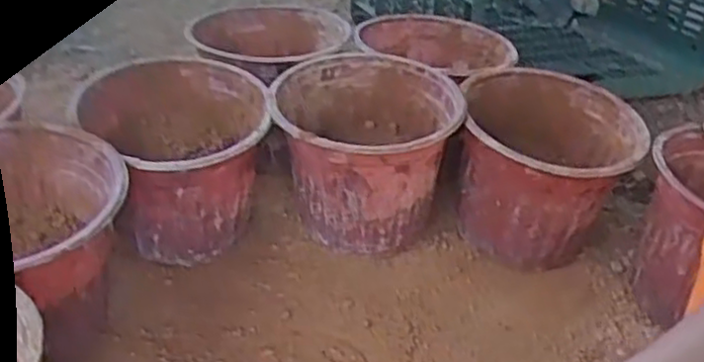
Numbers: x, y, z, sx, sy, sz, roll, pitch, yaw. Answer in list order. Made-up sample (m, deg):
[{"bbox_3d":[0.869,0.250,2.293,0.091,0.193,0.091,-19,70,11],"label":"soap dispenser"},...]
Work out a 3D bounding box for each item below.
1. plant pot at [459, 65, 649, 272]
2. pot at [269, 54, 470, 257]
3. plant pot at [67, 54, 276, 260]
[{"bbox_3d":[0.179,0.000,0.702,0.155,0.151,0.161,3,32,-2],"label":"plant pot"},{"bbox_3d":[0.008,-0.014,0.700,0.159,0.156,0.168,3,32,-2],"label":"pot"},{"bbox_3d":[-0.161,-0.006,0.680,0.162,0.146,0.166,-1,33,-9],"label":"plant pot"}]

